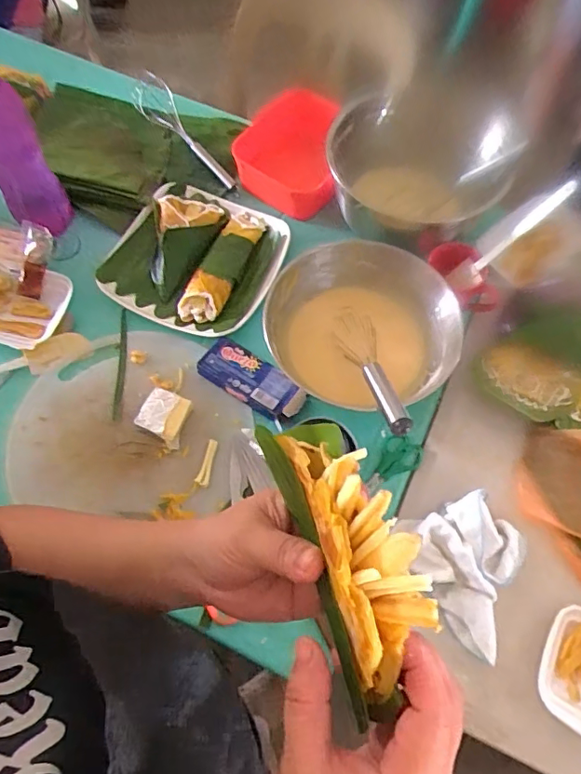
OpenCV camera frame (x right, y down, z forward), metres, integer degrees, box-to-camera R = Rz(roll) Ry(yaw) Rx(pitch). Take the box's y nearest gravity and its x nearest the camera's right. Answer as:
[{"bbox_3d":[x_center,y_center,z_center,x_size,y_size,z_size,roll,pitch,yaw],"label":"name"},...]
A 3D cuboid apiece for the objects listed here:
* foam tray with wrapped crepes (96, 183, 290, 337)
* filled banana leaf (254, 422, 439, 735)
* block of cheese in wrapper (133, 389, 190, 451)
[{"bbox_3d":[-0.145,-0.206,0.814,0.267,0.044,0.259,21,66,8],"label":"foam tray with wrapped crepes"},{"bbox_3d":[0.030,0.086,0.267,0.043,0.079,0.149,-18,66,-10],"label":"filled banana leaf"},{"bbox_3d":[-0.161,0.040,0.682,0.063,0.020,0.065,22,66,9],"label":"block of cheese in wrapper"}]

